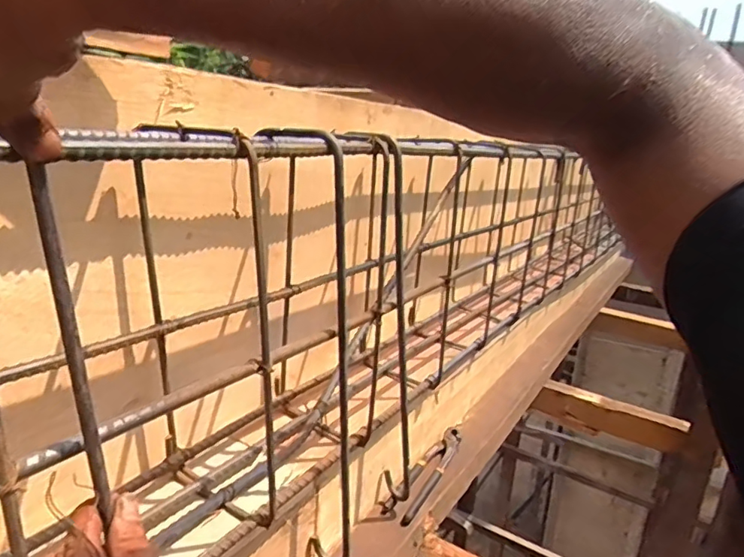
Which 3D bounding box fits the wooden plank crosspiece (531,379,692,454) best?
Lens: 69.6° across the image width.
[{"bbox_3d":[0.517,0.304,1.180,0.299,0.084,0.033,12,17,25],"label":"wooden plank crosspiece"}]

